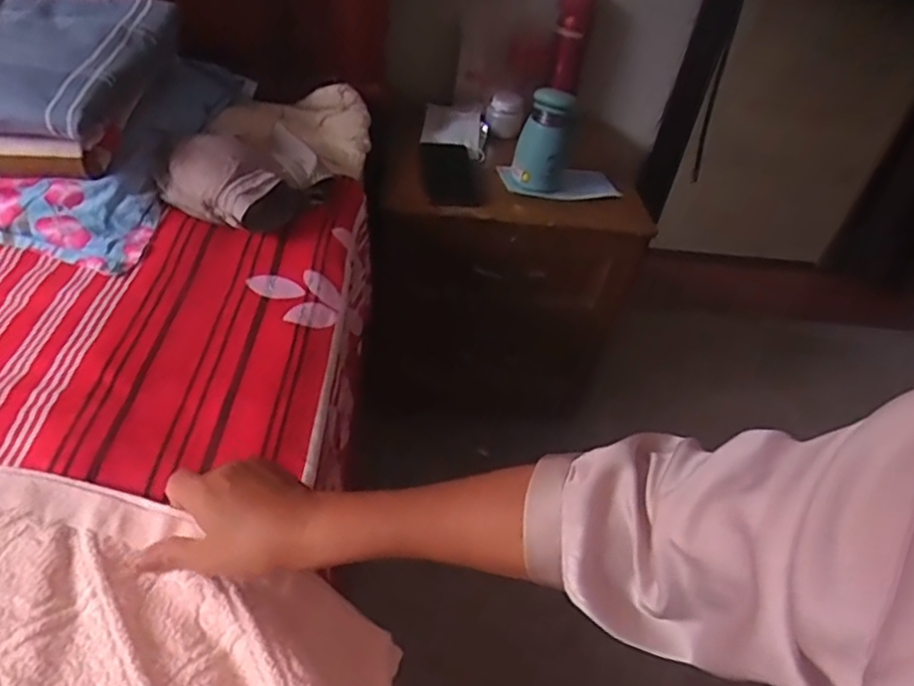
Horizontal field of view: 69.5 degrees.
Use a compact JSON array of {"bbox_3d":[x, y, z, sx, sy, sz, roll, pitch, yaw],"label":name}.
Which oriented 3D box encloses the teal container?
[{"bbox_3d":[0.121,-0.297,0.964,0.078,0.142,0.061,10,41,0],"label":"teal container"}]

